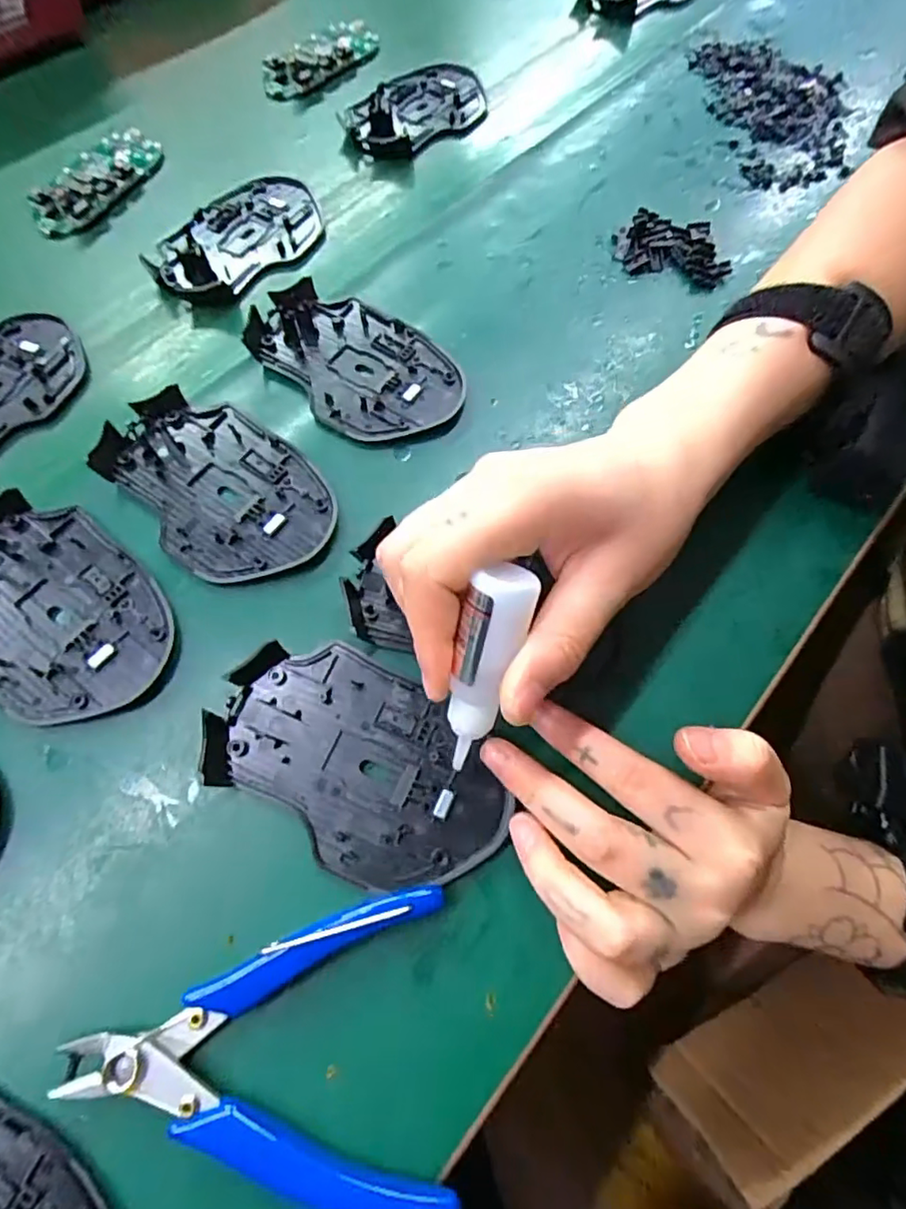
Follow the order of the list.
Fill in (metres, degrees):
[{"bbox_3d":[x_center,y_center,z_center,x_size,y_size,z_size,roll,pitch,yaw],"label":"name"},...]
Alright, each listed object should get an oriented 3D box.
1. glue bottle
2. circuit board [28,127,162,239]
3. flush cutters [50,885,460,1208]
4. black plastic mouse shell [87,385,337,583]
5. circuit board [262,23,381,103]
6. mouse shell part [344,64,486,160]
[{"bbox_3d":[0.010,0.022,0.192,0.020,0.070,0.017,15,23,6],"label":"glue bottle"},{"bbox_3d":[-0.225,-0.267,0.370,0.043,0.013,0.097,20,68,8],"label":"circuit board"},{"bbox_3d":[-0.062,0.144,0.188,0.118,0.013,0.088,-3,66,-2],"label":"flush cutters"},{"bbox_3d":[-0.108,-0.057,0.271,0.072,0.012,0.111,-41,73,-17],"label":"black plastic mouse shell"},{"bbox_3d":[-0.094,-0.393,0.425,0.040,0.013,0.095,38,71,15],"label":"circuit board"},{"bbox_3d":[-0.022,-0.341,0.404,0.074,0.012,0.117,41,72,16],"label":"mouse shell part"}]

